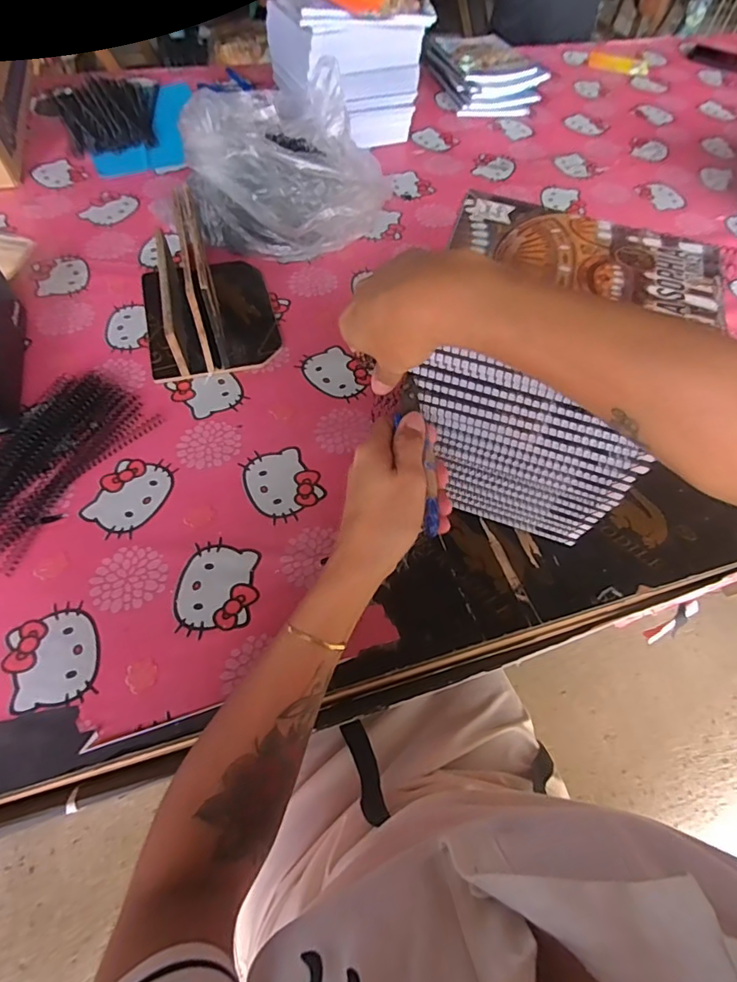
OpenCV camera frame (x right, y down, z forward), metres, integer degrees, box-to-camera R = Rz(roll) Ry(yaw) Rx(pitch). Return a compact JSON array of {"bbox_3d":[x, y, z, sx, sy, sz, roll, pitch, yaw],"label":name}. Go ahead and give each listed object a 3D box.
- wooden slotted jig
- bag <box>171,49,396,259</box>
[{"bbox_3d":[-0.196,-0.243,0.584,0.152,0.119,0.179,-14,60,-11],"label":"wooden slotted jig"},{"bbox_3d":[-0.106,-0.465,0.697,0.251,0.164,0.251,11,58,4],"label":"bag"}]

